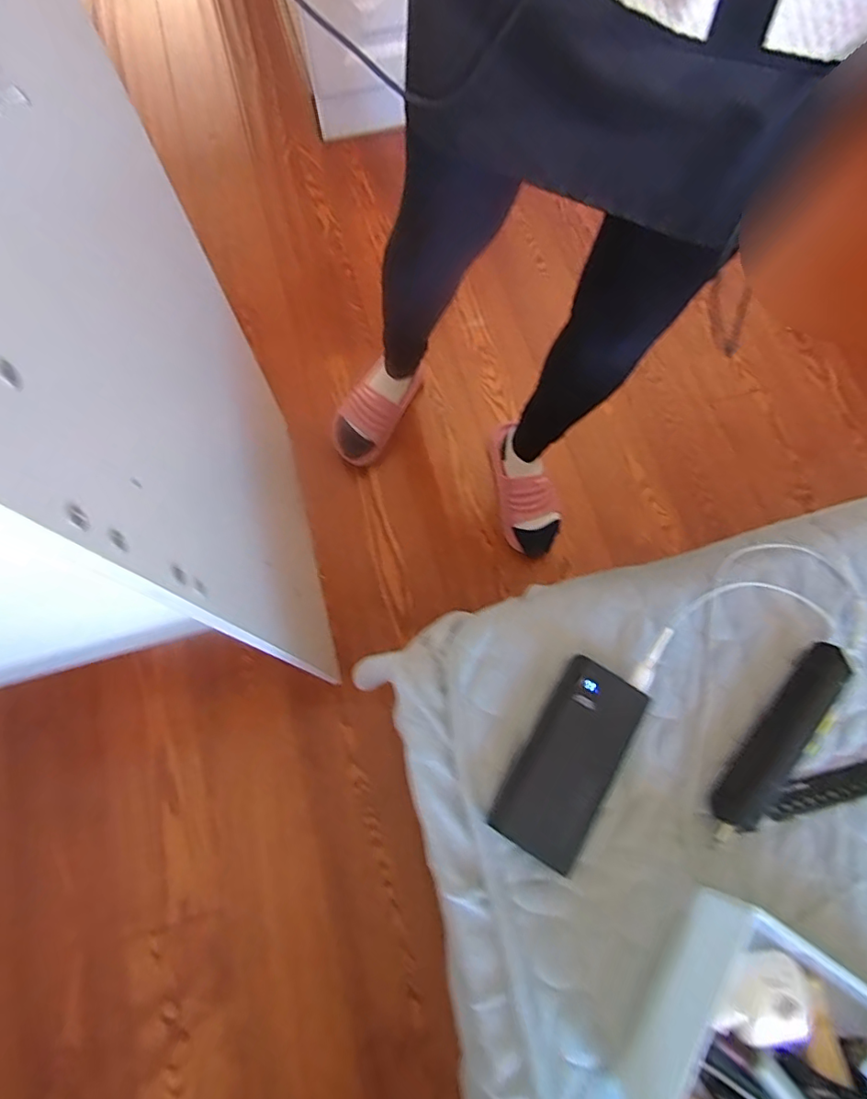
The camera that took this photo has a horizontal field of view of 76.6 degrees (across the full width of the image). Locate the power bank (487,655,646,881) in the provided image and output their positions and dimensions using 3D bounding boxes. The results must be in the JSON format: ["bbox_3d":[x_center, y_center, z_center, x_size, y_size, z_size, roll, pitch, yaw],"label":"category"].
[{"bbox_3d":[0.100,0.153,0.408,0.062,0.029,0.139,32,74,9],"label":"power bank"}]

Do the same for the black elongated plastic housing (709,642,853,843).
[{"bbox_3d":[0.266,0.145,0.422,0.028,0.023,0.173,41,76,11],"label":"black elongated plastic housing"}]

